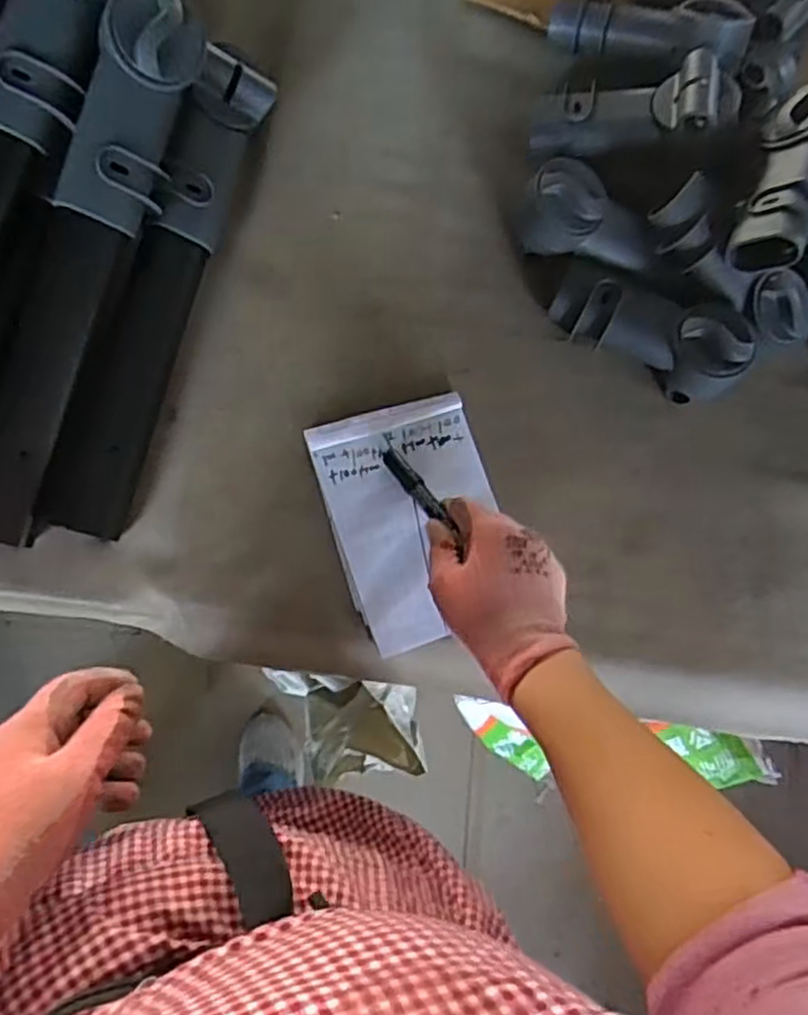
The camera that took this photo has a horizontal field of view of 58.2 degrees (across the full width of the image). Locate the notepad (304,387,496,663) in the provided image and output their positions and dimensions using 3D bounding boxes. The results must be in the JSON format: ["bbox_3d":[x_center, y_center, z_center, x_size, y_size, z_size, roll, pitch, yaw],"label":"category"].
[{"bbox_3d":[0.010,0.010,0.559,0.127,0.020,0.179,-16,88,-10],"label":"notepad"}]

